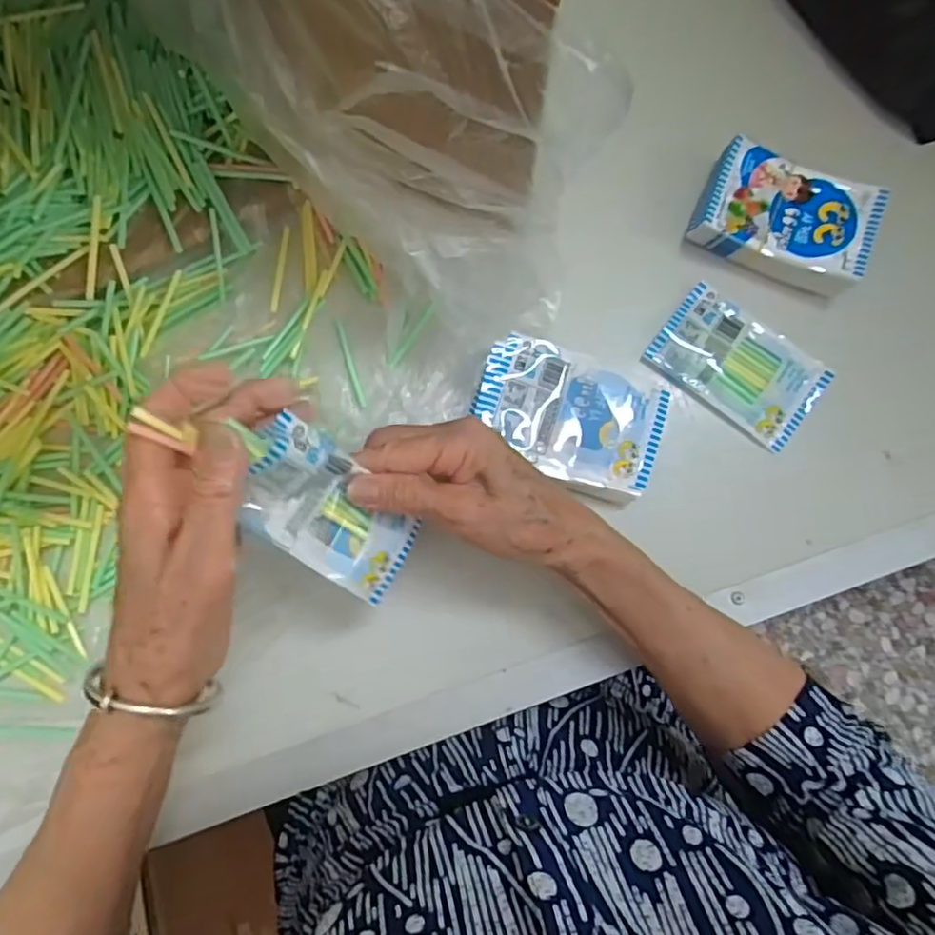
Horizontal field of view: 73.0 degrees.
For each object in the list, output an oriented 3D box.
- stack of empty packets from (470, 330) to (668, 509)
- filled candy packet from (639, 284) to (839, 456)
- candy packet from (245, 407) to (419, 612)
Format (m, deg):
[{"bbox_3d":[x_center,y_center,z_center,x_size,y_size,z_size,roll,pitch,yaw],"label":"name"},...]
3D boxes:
[{"bbox_3d":[0.060,-0.029,0.384,0.111,0.025,0.074,25,80,3],"label":"stack of empty packets"},{"bbox_3d":[0.175,-0.068,0.405,0.102,0.017,0.071,38,81,5],"label":"filled candy packet"},{"bbox_3d":[-0.066,0.023,0.301,0.051,0.020,0.101,-40,123,-6],"label":"candy packet"}]

